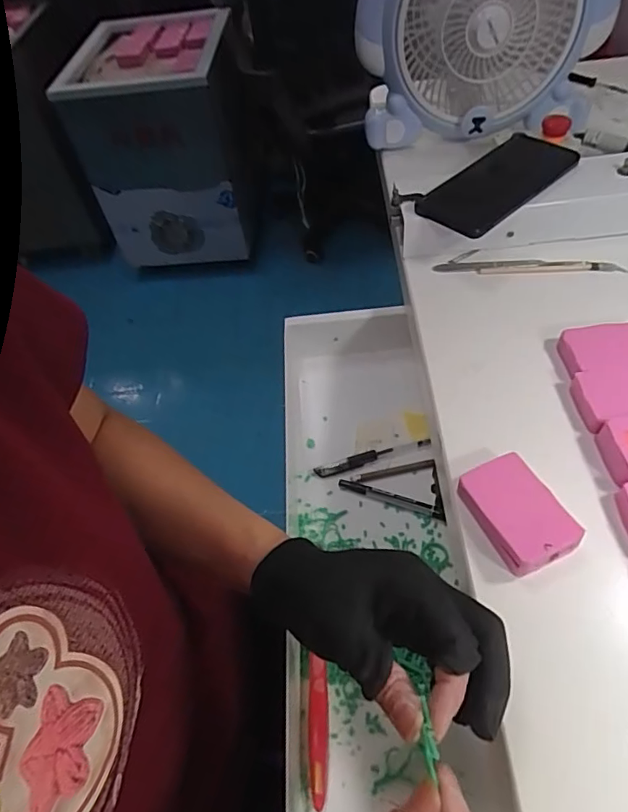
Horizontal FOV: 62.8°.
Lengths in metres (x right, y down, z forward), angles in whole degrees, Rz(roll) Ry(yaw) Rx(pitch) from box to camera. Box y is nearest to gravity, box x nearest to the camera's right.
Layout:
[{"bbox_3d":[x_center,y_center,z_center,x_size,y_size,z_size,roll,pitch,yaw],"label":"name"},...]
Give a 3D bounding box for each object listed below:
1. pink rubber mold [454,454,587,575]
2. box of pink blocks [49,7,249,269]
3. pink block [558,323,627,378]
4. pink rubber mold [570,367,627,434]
[{"bbox_3d":[0.130,0.069,0.335,0.049,0.024,0.073,-21,54,-9],"label":"pink rubber mold"},{"bbox_3d":[-0.434,-0.813,1.592,0.439,0.499,0.523,-4,53,4],"label":"box of pink blocks"},{"bbox_3d":[0.237,-0.042,0.413,0.071,0.021,0.047,-5,53,3],"label":"pink block"},{"bbox_3d":[0.233,-0.006,0.383,0.072,0.023,0.049,-3,53,5],"label":"pink rubber mold"}]

